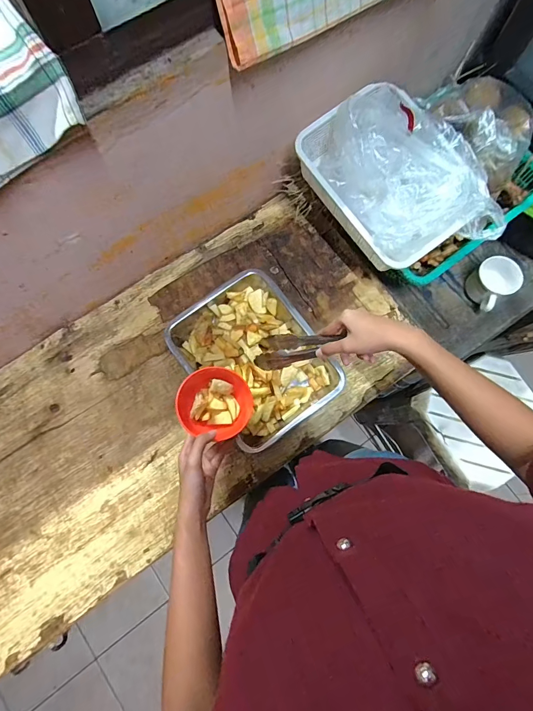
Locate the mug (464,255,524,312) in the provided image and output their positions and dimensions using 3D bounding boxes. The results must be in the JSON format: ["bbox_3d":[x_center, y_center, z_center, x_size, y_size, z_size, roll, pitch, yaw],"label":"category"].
[{"bbox_3d":[0.454,-0.145,0.736,0.091,0.070,0.082,-33,79,-8],"label":"mug"}]

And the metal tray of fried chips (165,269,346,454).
[{"bbox_3d":[-0.021,0.002,0.640,0.213,0.051,0.276,-37,80,-9],"label":"metal tray of fried chips"}]

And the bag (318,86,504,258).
[{"bbox_3d":[0.227,-0.290,0.584,0.202,0.061,0.286,-26,78,-7],"label":"bag"}]

